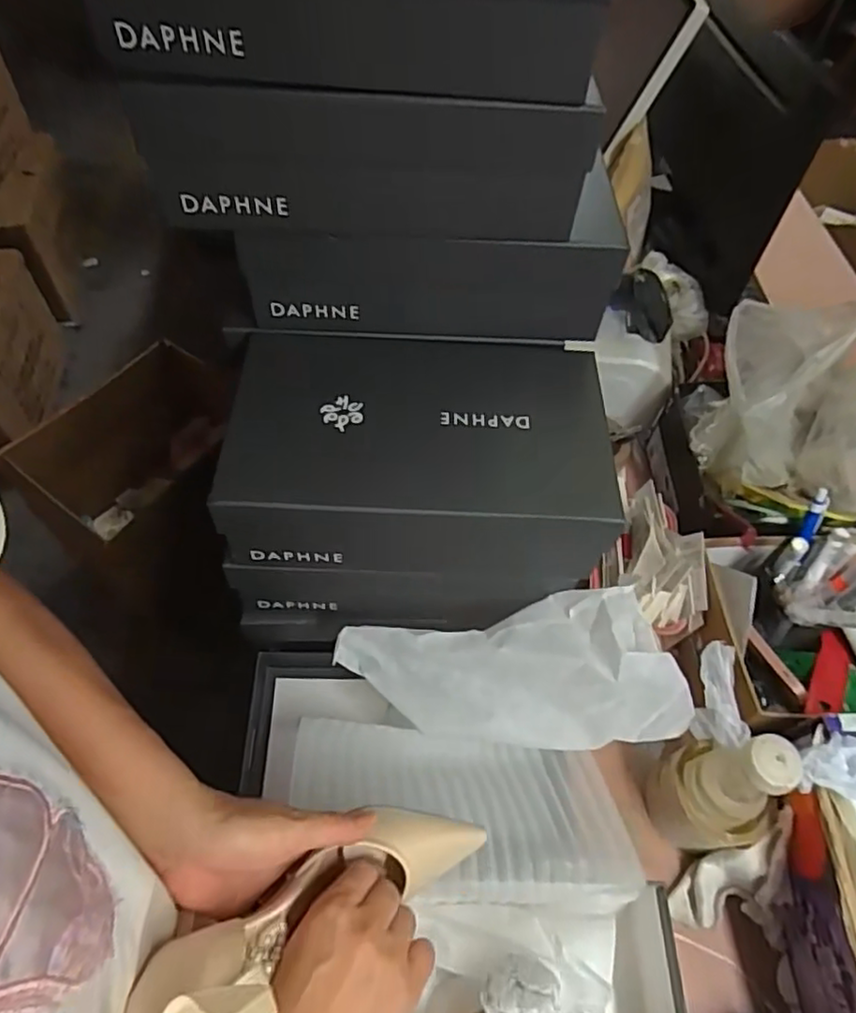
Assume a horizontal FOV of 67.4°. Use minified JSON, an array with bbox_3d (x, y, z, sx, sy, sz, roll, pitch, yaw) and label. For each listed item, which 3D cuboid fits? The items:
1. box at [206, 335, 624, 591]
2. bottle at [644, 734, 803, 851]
[{"bbox_3d":[-0.008,-0.050,0.541,0.294,0.117,0.185,2,56,-1],"label":"box"},{"bbox_3d":[0.245,0.245,0.543,0.064,0.178,0.083,-24,60,-18],"label":"bottle"}]

